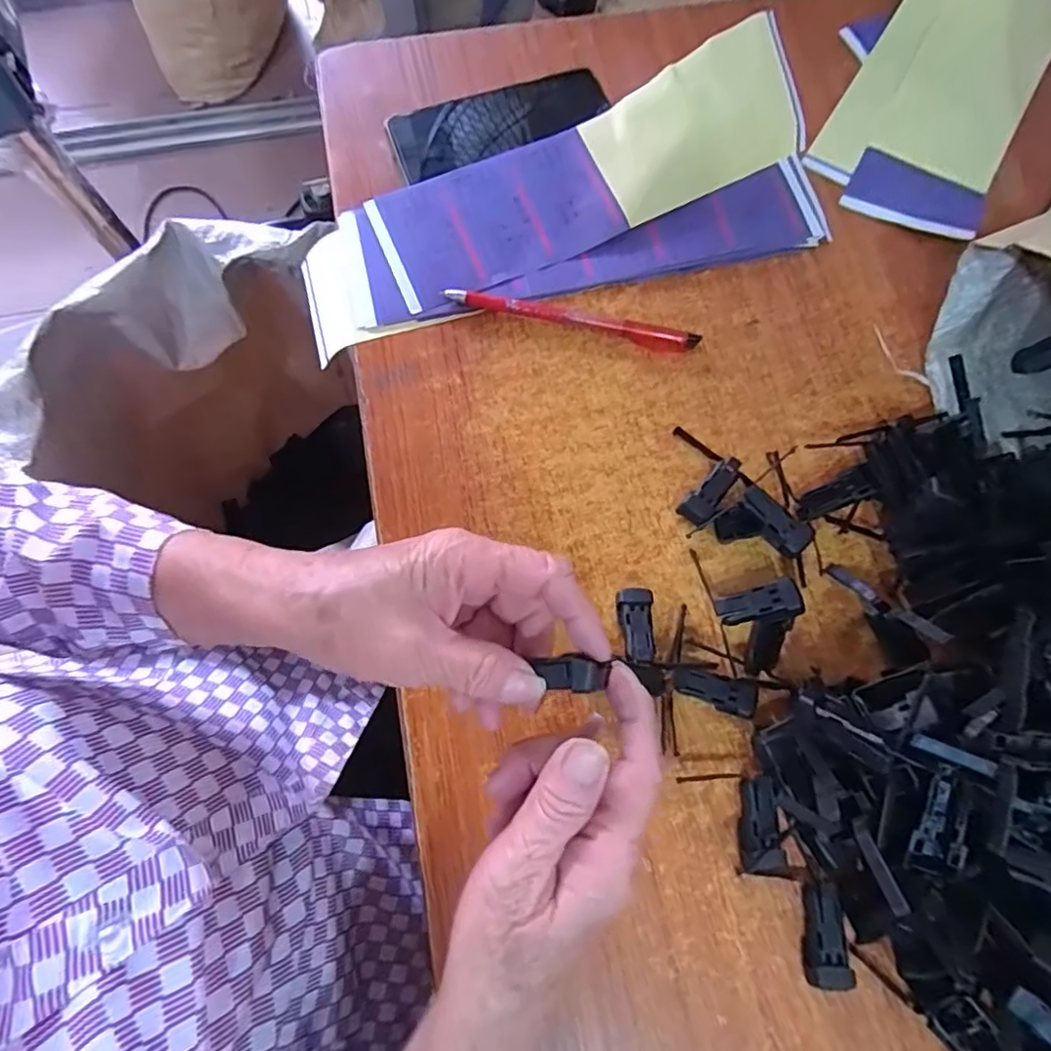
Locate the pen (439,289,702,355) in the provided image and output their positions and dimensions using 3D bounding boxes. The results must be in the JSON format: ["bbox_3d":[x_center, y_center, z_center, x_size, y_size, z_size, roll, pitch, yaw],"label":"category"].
[{"bbox_3d":[0.032,-0.144,0.404,0.174,0.014,0.018,12,75,4],"label":"pen"}]

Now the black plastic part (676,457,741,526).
[{"bbox_3d":[0.117,-0.021,0.367,0.018,0.015,0.047,42,79,12],"label":"black plastic part"}]

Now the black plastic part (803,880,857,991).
[{"bbox_3d":[0.154,0.209,0.300,0.021,0.015,0.046,6,74,3],"label":"black plastic part"}]

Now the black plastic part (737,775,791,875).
[{"bbox_3d":[0.123,0.160,0.312,0.023,0.019,0.047,-8,74,-2],"label":"black plastic part"}]

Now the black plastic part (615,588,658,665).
[{"bbox_3d":[0.064,0.058,0.335,0.020,0.006,0.046,-2,54,0],"label":"black plastic part"}]

